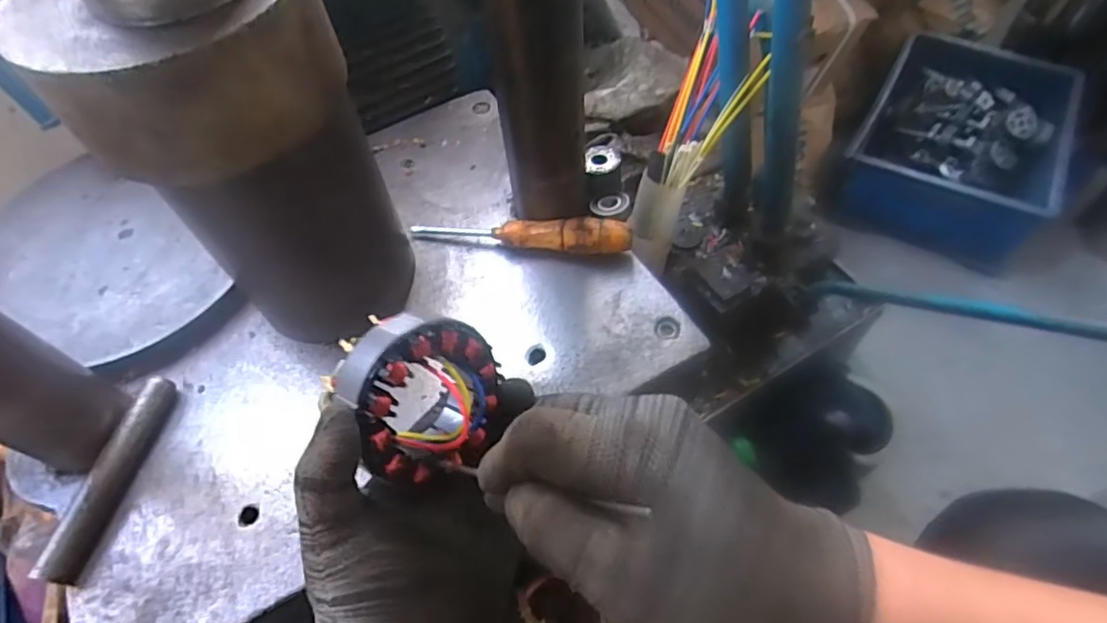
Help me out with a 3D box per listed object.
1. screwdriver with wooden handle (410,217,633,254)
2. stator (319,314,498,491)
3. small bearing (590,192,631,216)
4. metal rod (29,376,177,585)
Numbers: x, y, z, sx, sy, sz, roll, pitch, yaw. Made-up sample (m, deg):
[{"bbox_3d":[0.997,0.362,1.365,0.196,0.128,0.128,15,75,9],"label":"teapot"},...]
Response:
[{"bbox_3d":[-0.029,-0.067,0.508,0.189,0.033,0.025,6,57,8],"label":"screwdriver with wooden handle"},{"bbox_3d":[-0.066,0.045,0.304,0.028,0.087,0.082,9,87,48],"label":"stator"},{"bbox_3d":[0.049,-0.095,0.522,0.033,0.006,0.028,-21,57,-9],"label":"small bearing"},{"bbox_3d":[-0.307,0.113,0.416,0.017,0.024,0.139,6,57,9],"label":"metal rod"}]

